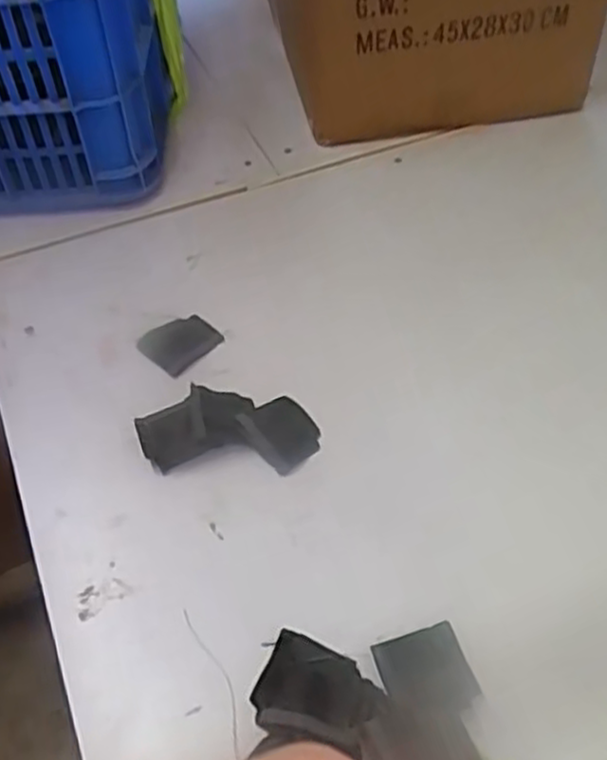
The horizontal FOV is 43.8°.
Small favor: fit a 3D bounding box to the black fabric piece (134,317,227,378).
[{"bbox_3d":[-0.099,-0.030,0.607,0.055,0.004,0.059,-34,49,-21],"label":"black fabric piece"}]

